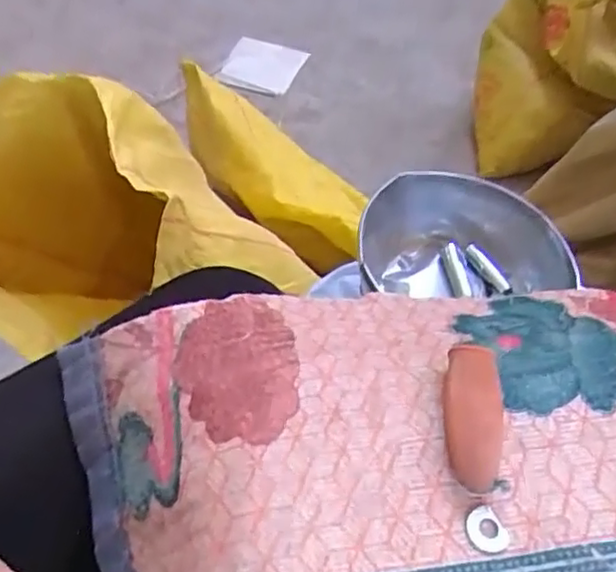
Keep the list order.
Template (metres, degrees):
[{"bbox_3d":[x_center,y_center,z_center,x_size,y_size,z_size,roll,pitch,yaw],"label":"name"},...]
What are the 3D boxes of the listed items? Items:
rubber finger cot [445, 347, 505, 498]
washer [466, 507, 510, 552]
[{"bbox_3d":[0.074,0.061,0.296,0.023,0.028,0.065,3,52,5],"label":"rubber finger cot"},{"bbox_3d":[0.075,0.103,0.276,0.016,0.004,0.018,-20,53,-12],"label":"washer"}]

